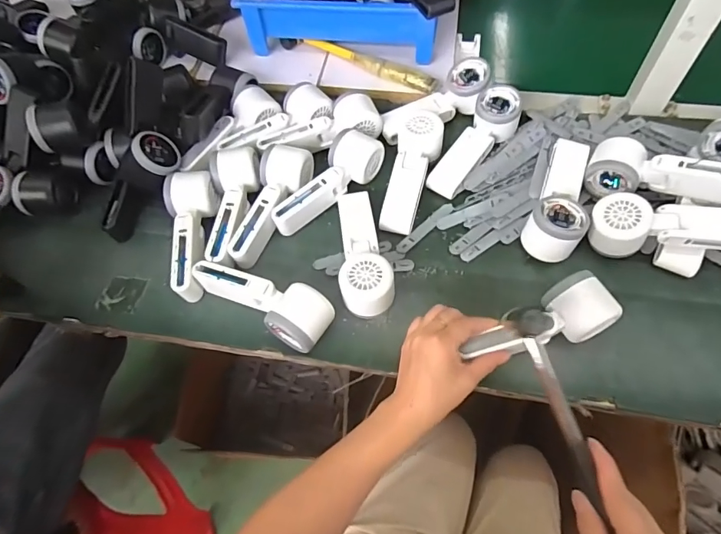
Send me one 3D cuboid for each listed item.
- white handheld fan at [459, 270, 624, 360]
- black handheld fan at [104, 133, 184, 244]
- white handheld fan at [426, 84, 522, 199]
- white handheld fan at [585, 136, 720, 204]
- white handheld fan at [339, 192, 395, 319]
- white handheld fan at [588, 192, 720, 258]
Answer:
[{"bbox_3d":[0.178,0.058,0.442,0.158,0.042,0.058,-20,60,-8],"label":"white handheld fan"},{"bbox_3d":[-0.282,-0.105,0.566,0.066,0.056,0.134,34,98,21],"label":"black handheld fan"},{"bbox_3d":[0.149,-0.160,0.582,0.053,0.039,0.163,36,86,21],"label":"white handheld fan"},{"bbox_3d":[0.350,-0.104,0.499,0.168,0.051,0.060,20,60,32],"label":"white handheld fan"},{"bbox_3d":[-0.001,-0.024,0.508,0.054,0.049,0.169,-10,60,-1],"label":"white handheld fan"},{"bbox_3d":[0.339,-0.036,0.484,0.171,0.057,0.058,7,61,8],"label":"white handheld fan"}]

